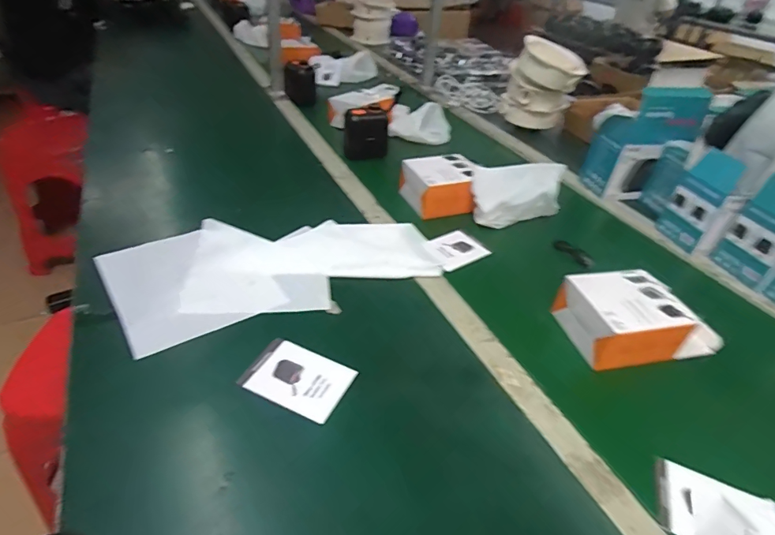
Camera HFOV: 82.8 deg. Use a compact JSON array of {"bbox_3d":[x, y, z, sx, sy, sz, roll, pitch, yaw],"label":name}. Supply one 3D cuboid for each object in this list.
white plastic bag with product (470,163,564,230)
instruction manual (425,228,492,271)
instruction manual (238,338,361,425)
[{"bbox_3d":[0.220,-0.122,0.740,0.163,0.083,0.064,-2,39,-12],"label":"white plastic bag with product"},{"bbox_3d":[0.103,-0.029,0.670,0.093,0.004,0.071,-18,48,-31],"label":"instruction manual"},{"bbox_3d":[-0.090,0.111,0.448,0.100,0.004,0.074,20,39,16],"label":"instruction manual"}]

